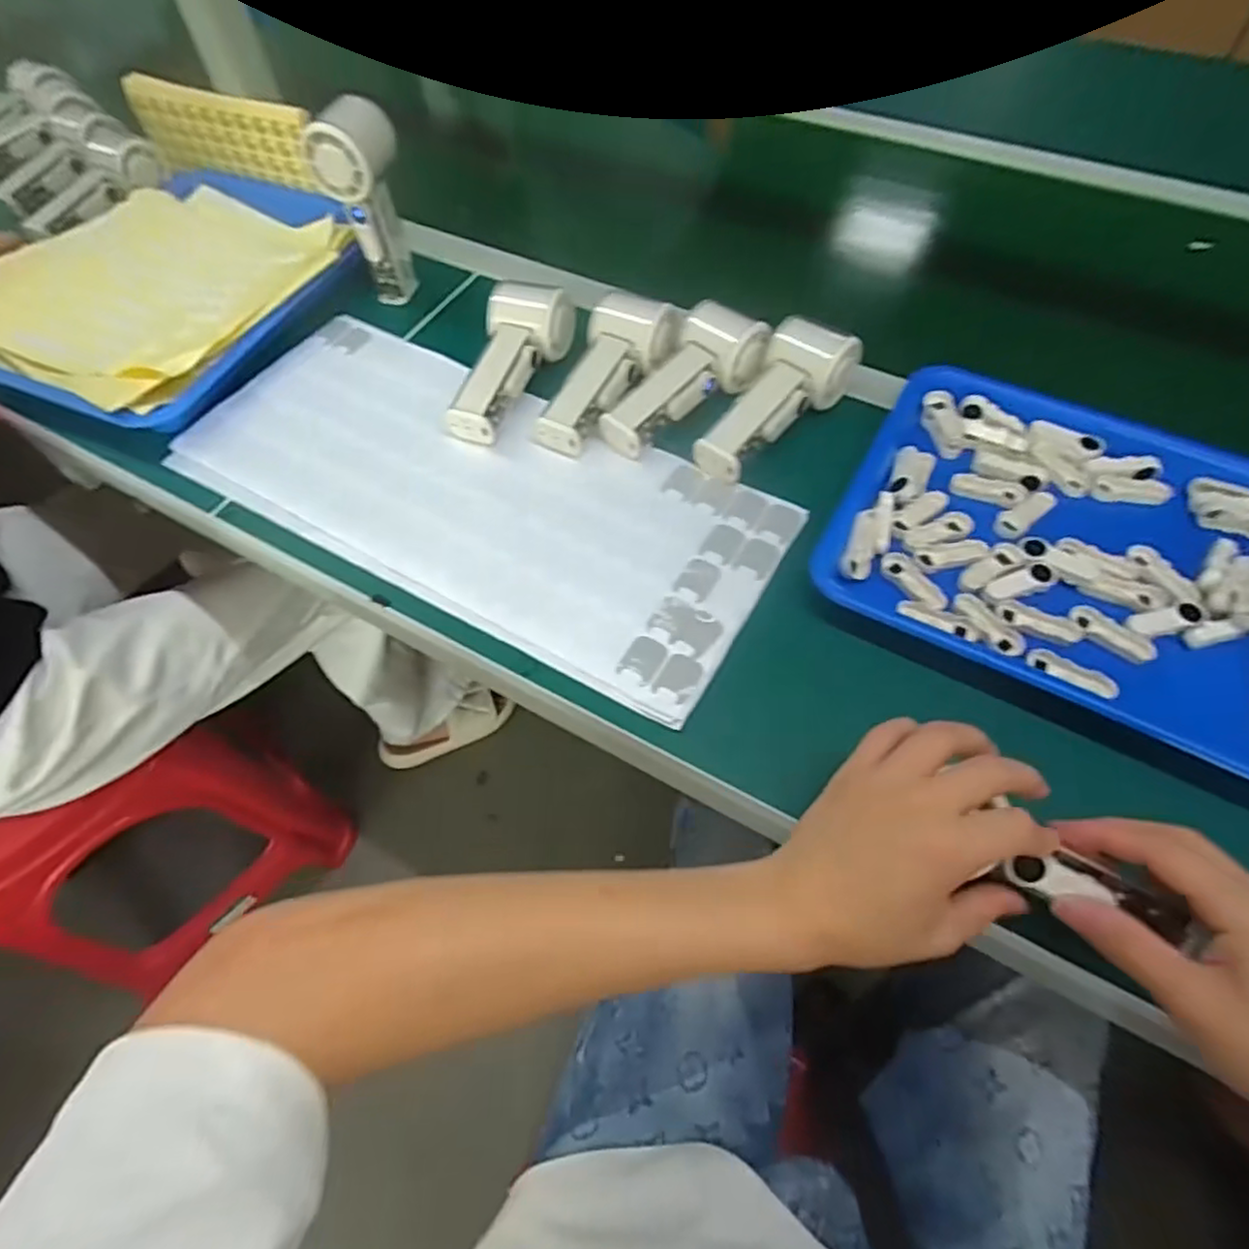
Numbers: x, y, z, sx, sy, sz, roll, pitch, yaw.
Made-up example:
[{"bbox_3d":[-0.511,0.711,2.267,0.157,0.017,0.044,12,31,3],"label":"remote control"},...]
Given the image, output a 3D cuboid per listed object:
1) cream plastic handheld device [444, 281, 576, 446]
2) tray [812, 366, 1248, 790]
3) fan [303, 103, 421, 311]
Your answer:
[{"bbox_3d":[-0.100,-0.218,0.559,0.061,0.047,0.148,22,63,14],"label":"cream plastic handheld device"},{"bbox_3d":[0.325,-0.052,0.465,0.334,0.032,0.268,26,62,16],"label":"tray"},{"bbox_3d":[-0.218,-0.361,0.596,0.049,0.146,0.068,11,61,9],"label":"fan"}]

